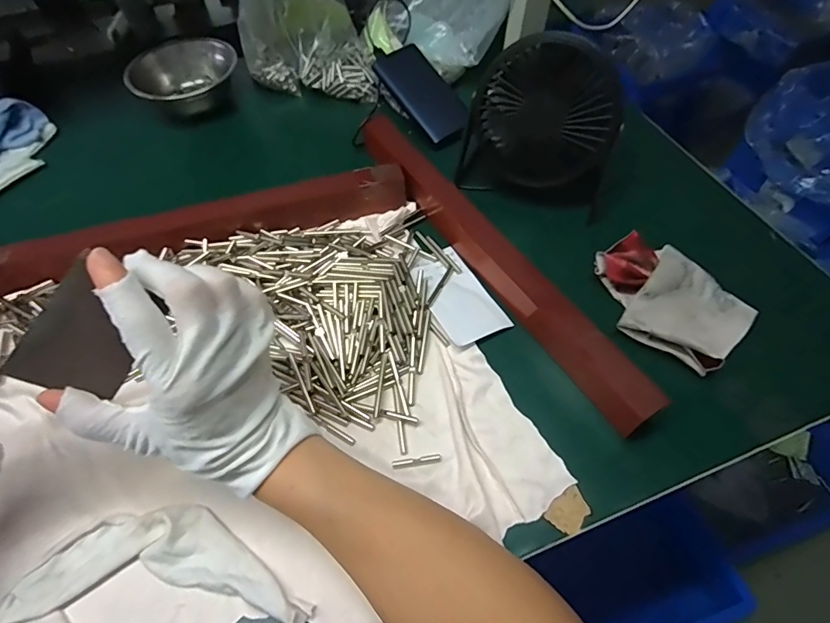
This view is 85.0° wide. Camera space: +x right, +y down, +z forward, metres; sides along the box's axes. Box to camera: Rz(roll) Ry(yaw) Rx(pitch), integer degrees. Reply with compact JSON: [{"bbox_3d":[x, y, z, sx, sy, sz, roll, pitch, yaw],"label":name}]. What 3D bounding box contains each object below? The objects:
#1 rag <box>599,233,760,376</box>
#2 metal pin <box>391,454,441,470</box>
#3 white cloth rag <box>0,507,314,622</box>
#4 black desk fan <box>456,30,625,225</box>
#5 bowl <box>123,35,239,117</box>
[{"bbox_3d":[0.215,-0.013,0.384,0.102,0.025,0.122,-36,65,-20],"label":"rag"},{"bbox_3d":[0.001,0.106,0.322,0.035,0.005,0.006,-7,59,-5],"label":"metal pin"},{"bbox_3d":[-0.165,0.167,0.277,0.184,0.017,0.081,-10,59,-6],"label":"white cloth rag"},{"bbox_3d":[0.117,-0.180,0.429,0.136,0.126,0.093,8,59,4],"label":"black desk fan"},{"bbox_3d":[-0.286,-0.289,0.577,0.121,0.060,0.121,0,58,0],"label":"bowl"}]

